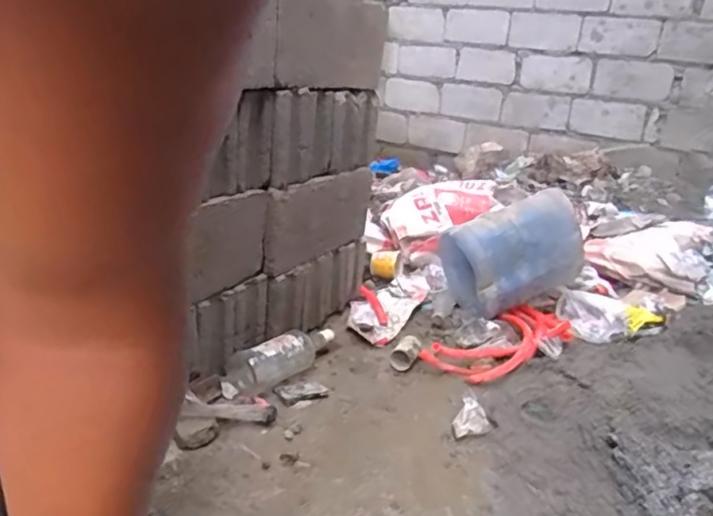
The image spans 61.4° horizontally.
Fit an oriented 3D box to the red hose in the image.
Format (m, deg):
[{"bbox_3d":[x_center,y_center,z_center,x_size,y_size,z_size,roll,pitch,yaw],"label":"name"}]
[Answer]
[{"bbox_3d":[0.382,0.214,1.508,0.434,0.080,0.205,-13,25,-38],"label":"red hose"}]

